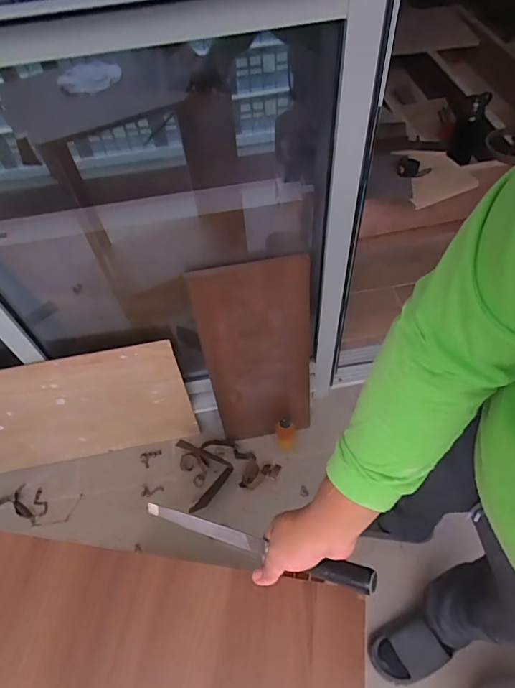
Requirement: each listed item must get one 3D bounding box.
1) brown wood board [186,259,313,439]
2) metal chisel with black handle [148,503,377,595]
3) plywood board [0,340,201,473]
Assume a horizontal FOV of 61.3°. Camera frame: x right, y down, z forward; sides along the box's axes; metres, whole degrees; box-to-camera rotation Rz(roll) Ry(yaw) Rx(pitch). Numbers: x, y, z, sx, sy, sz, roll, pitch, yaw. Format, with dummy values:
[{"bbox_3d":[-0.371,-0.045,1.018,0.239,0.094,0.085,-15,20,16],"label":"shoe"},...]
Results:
[{"bbox_3d":[0.010,0.043,1.112,0.263,0.603,0.023,-14,46,-6],"label":"brown wood board"},{"bbox_3d":[-0.016,0.238,0.528,0.319,0.022,0.023,1,51,35],"label":"metal chisel with black handle"},{"bbox_3d":[-0.595,0.206,1.159,0.815,0.397,0.021,-11,47,-3],"label":"plywood board"}]

